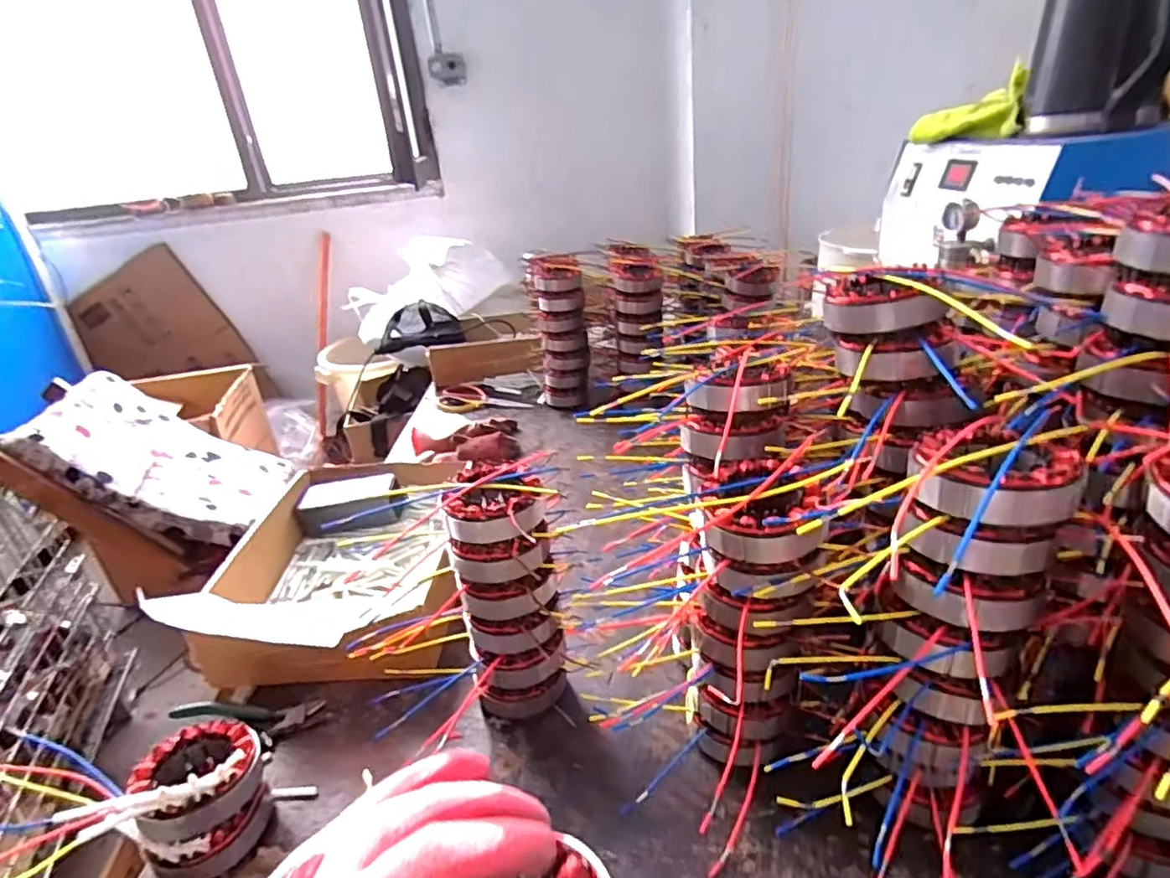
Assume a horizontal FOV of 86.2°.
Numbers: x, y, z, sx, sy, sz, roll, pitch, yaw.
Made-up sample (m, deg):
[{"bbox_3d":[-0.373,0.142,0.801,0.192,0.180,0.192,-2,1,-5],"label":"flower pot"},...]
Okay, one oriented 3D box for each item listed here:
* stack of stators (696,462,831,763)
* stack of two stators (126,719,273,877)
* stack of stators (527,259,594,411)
[{"bbox_3d":[0.123,0.157,0.479,0.095,0.262,0.085,-20,30,-25],"label":"stack of stators"},{"bbox_3d":[-0.302,0.283,0.499,0.087,0.088,0.097,-13,28,-13],"label":"stack of two stators"},{"bbox_3d":[-0.046,-0.211,1.241,0.101,0.272,0.109,-12,28,-11],"label":"stack of stators"}]

